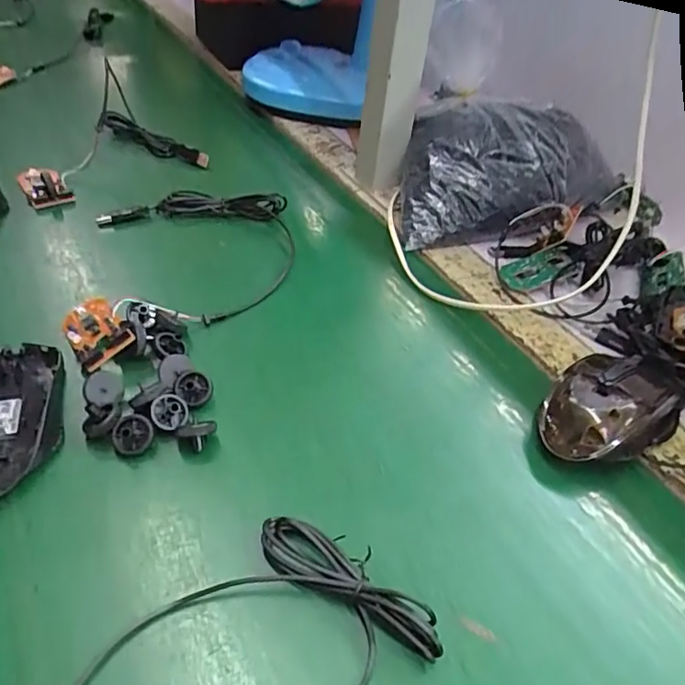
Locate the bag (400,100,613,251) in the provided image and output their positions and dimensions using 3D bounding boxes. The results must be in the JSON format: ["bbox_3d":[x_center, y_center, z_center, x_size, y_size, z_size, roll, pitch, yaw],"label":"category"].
[{"bbox_3d":[0.161,-0.181,0.564,0.234,0.086,0.163,-4,43,-12],"label":"bag"}]

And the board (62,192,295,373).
[{"bbox_3d":[-0.122,-0.065,0.449,0.168,0.026,0.217,-3,44,-10],"label":"board"}]

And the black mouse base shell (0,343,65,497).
[{"bbox_3d":[-0.203,0.043,0.331,0.066,0.019,0.108,-13,47,-20],"label":"black mouse base shell"}]

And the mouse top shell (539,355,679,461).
[{"bbox_3d":[0.173,0.041,0.361,0.104,0.042,0.067,-22,49,-28],"label":"mouse top shell"}]

